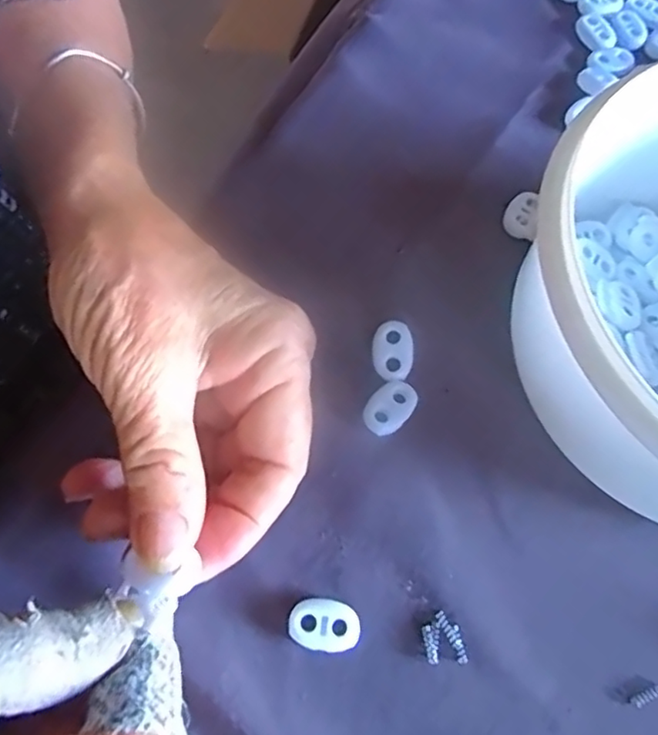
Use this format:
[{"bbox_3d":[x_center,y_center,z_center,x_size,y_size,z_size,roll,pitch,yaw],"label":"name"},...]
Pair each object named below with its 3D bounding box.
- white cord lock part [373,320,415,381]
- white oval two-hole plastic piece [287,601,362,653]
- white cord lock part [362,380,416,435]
[{"bbox_3d":[0.024,-0.006,0.233,0.015,0.009,0.022,-2,69,-4],"label":"white cord lock part"},{"bbox_3d":[-0.001,0.085,0.200,0.023,0.005,0.015,5,69,-2],"label":"white oval two-hole plastic piece"},{"bbox_3d":[0.023,0.015,0.227,0.015,0.005,0.022,41,72,12],"label":"white cord lock part"}]

